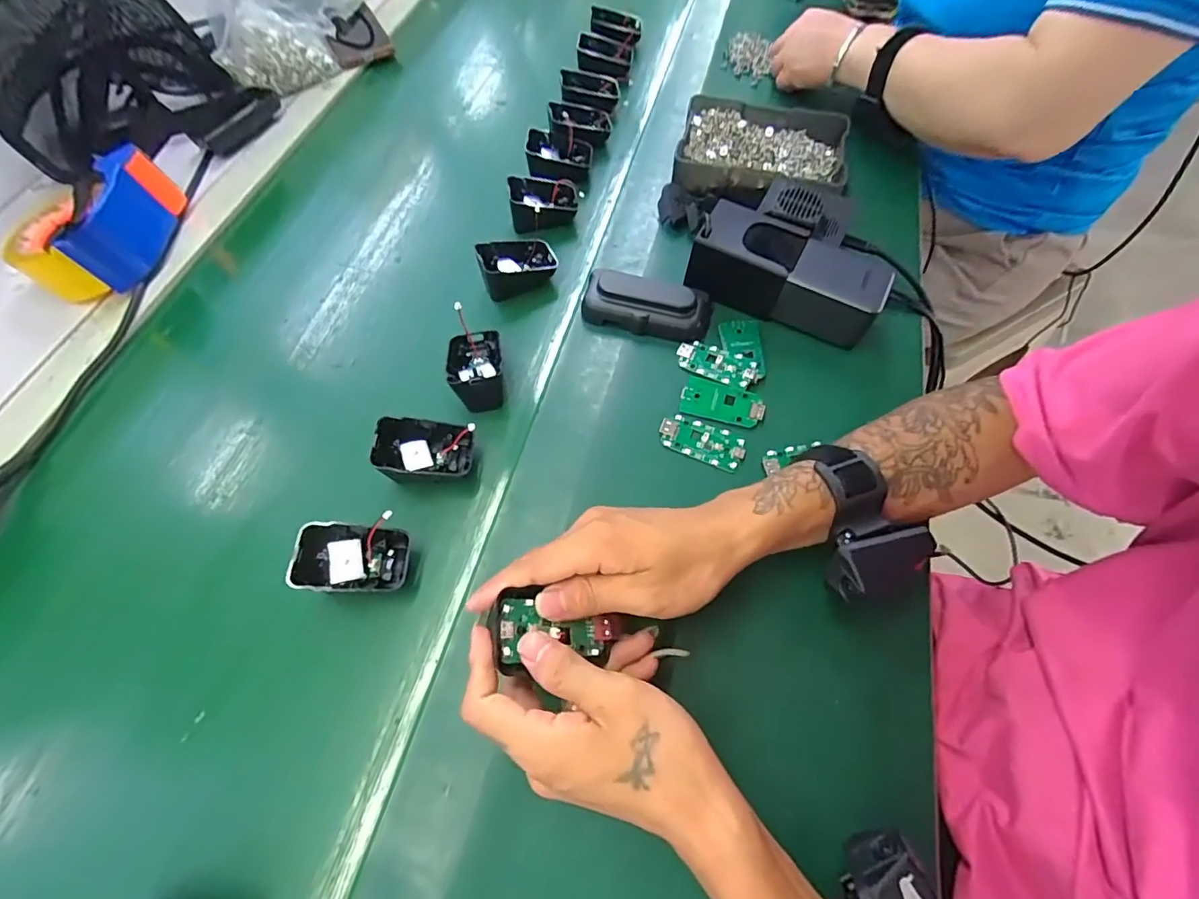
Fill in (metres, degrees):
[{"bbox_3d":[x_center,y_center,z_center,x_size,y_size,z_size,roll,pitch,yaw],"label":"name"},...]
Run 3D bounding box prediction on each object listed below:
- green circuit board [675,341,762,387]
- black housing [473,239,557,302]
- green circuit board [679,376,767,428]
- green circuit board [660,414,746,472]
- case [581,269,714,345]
[{"bbox_3d":[0.096,-0.071,0.428,0.065,0.006,0.030,26,67,17],"label":"green circuit board"},{"bbox_3d":[-0.074,-0.169,0.482,0.070,0.046,0.041,-20,62,-6],"label":"black housing"},{"bbox_3d":[0.097,-0.037,0.410,0.063,0.007,0.030,15,64,12],"label":"green circuit board"},{"bbox_3d":[0.078,-0.007,0.397,0.063,0.009,0.031,22,66,15],"label":"green circuit board"},{"bbox_3d":[0.041,-0.124,0.449,0.106,0.030,0.047,10,63,10],"label":"case"}]

